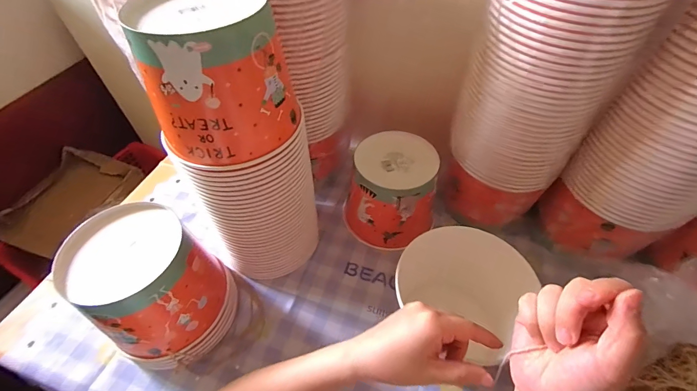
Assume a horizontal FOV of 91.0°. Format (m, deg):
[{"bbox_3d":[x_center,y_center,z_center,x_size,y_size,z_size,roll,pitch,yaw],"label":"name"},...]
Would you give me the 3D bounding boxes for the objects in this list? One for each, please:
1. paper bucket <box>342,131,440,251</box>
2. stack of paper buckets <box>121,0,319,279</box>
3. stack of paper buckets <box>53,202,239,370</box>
[{"bbox_3d":[0.066,-0.005,0.564,0.140,0.135,0.137,-1,51,1],"label":"paper bucket"},{"bbox_3d":[-0.134,-0.060,0.444,0.153,0.355,0.163,-13,51,-8],"label":"stack of paper buckets"},{"bbox_3d":[-0.244,0.121,0.438,0.135,0.178,0.137,15,53,14],"label":"stack of paper buckets"}]

